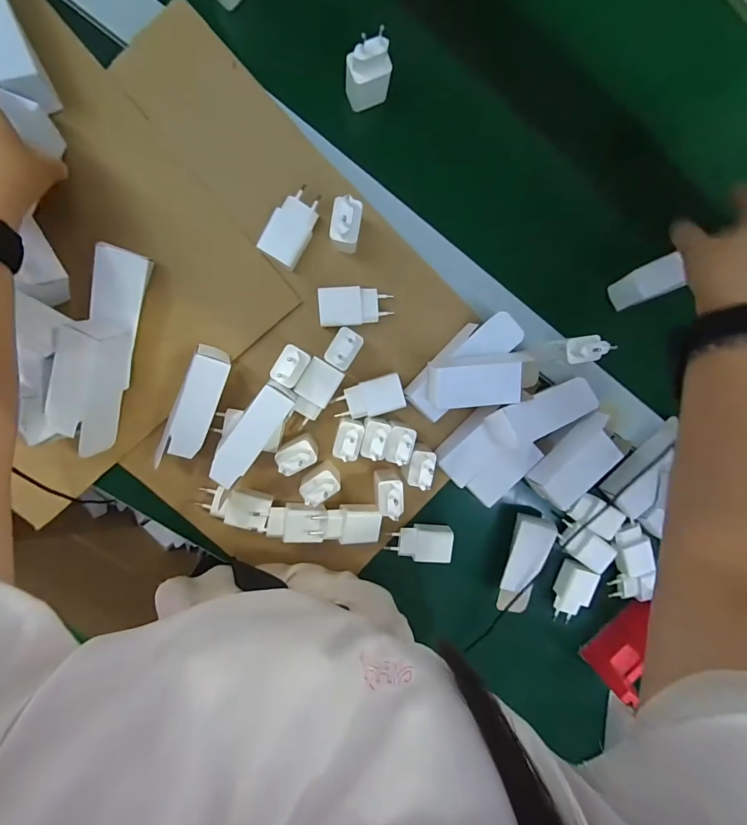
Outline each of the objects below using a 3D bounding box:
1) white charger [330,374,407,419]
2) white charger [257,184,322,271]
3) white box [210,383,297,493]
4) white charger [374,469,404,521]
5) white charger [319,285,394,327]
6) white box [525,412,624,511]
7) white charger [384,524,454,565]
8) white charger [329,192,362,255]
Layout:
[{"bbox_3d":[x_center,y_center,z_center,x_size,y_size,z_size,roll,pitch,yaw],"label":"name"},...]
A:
[{"bbox_3d":[-0.005,-0.016,0.423,0.076,0.023,0.038,-17,100,-3],"label":"white charger"},{"bbox_3d":[-0.082,-0.188,0.388,0.039,0.026,0.078,27,95,-9],"label":"white charger"},{"bbox_3d":[-0.119,0.020,0.381,0.034,0.033,0.109,37,93,-10],"label":"white box"},{"bbox_3d":[0.018,0.086,0.420,0.028,0.065,0.040,-7,100,-5],"label":"white charger"},{"bbox_3d":[-0.019,-0.111,0.405,0.075,0.024,0.039,-3,99,-6],"label":"white charger"},{"bbox_3d":[0.226,0.053,0.425,0.109,0.036,0.053,-44,101,2],"label":"white box"},{"bbox_3d":[0.055,0.154,0.462,0.076,0.027,0.041,7,98,-7],"label":"white charger"},{"bbox_3d":[-0.027,-0.184,0.374,0.028,0.067,0.036,9,98,-7],"label":"white charger"}]

